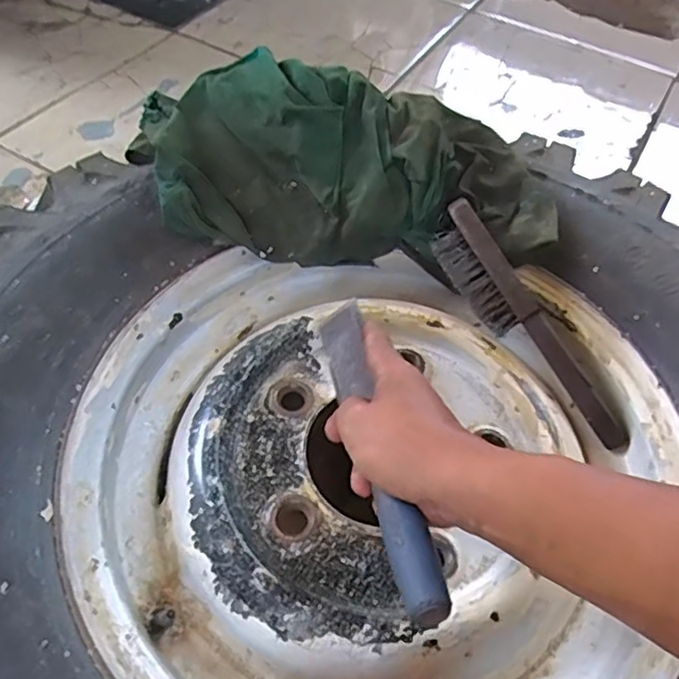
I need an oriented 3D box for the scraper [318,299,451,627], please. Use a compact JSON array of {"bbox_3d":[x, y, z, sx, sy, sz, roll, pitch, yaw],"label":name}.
[{"bbox_3d":[0.021,0.058,0.394,0.027,0.025,0.249,-7,39,-8],"label":"scraper"}]

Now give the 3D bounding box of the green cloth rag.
[{"bbox_3d":[-0.002,-0.163,0.554,0.366,0.100,0.157,4,53,0],"label":"green cloth rag"}]

